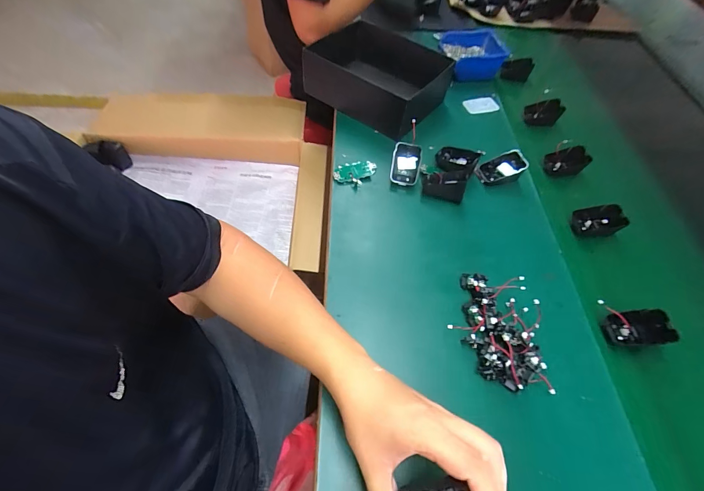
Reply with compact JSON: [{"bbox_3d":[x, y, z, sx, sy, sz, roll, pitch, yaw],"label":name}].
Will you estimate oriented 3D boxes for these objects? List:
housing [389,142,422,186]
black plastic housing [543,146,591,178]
[{"bbox_3d":[0.090,-0.135,0.555,0.047,0.013,0.066,9,99,-1],"label":"housing"},{"bbox_3d":[0.387,-0.149,0.599,0.077,0.030,0.041,-15,58,-12],"label":"black plastic housing"}]

